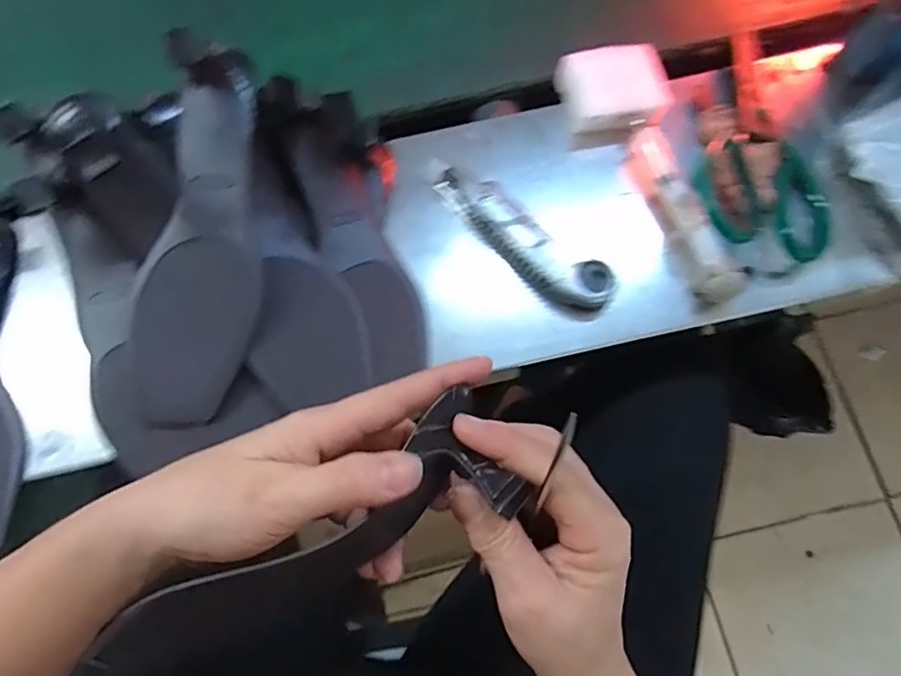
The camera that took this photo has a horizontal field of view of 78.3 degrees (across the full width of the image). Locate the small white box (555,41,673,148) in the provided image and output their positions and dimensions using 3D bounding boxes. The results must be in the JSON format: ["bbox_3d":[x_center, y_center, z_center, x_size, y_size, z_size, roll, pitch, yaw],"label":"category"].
[{"bbox_3d":[0.122,-0.182,0.418,0.075,0.033,0.064,-4,73,1],"label":"small white box"}]

